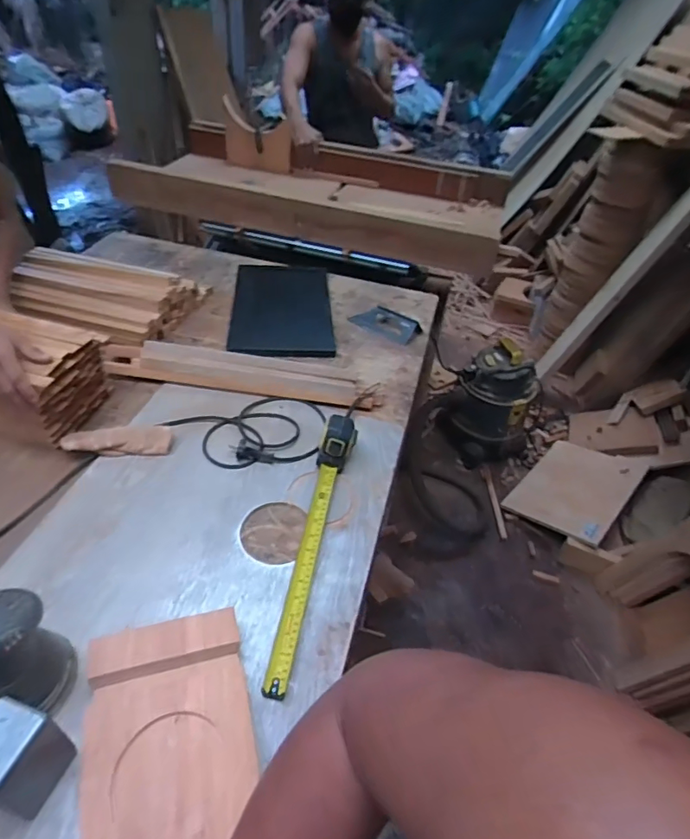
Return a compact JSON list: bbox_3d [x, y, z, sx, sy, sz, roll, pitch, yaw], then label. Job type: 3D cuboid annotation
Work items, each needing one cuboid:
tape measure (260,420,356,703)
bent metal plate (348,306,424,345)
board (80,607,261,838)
[{"bbox_3d":[-0.042,0.163,0.734,0.053,0.070,0.426,9,43,4],"label":"tape measure"},{"bbox_3d":[0.096,-0.233,1.218,0.169,0.036,0.072,23,46,18],"label":"bent metal plate"},{"bbox_3d":[-0.187,0.345,0.547,0.167,0.042,0.246,-9,45,-15],"label":"board"}]

